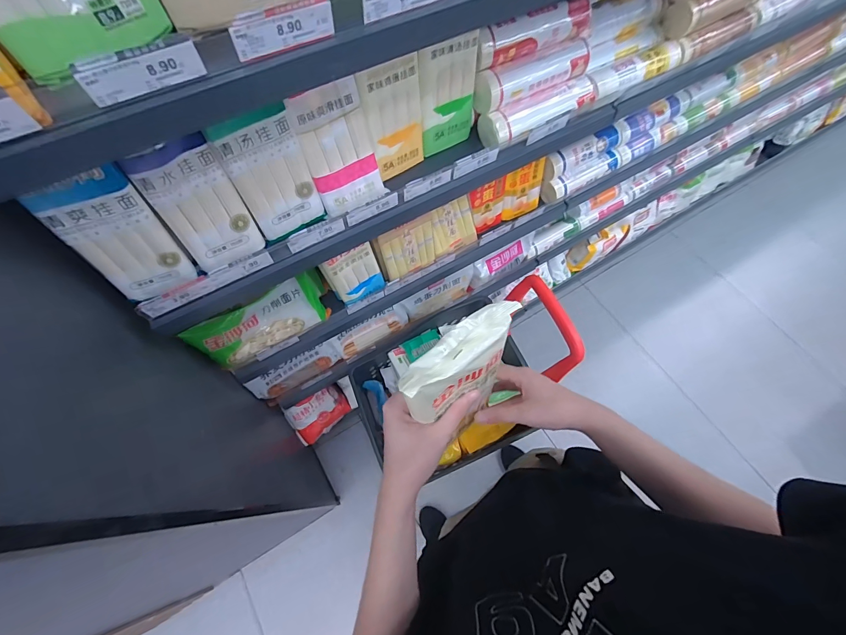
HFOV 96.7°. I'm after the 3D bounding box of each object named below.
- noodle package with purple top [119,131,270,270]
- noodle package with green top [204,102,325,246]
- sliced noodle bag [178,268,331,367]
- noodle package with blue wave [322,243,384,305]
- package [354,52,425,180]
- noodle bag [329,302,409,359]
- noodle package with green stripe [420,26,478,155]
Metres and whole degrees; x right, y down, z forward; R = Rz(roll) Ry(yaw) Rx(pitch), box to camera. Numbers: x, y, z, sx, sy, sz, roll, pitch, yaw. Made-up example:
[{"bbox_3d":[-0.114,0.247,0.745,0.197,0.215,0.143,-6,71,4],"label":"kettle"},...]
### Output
[{"bbox_3d":[-0.322,-0.157,0.554,0.108,0.197,0.040,-35,71,-16],"label":"noodle package with purple top"},{"bbox_3d":[-0.228,-0.211,0.582,0.112,0.196,0.045,-37,71,-17],"label":"noodle package with green top"},{"bbox_3d":[-0.349,0.002,0.848,0.287,0.132,0.093,-31,70,-15],"label":"sliced noodle bag"},{"bbox_3d":[-0.147,-0.095,0.851,0.118,0.175,0.029,-32,70,-15],"label":"noodle package with blue wave"},{"bbox_3d":[-0.047,-0.337,0.650,0.114,0.185,0.034,-36,71,-16],"label":"package"},{"bbox_3d":[-0.162,0.038,1.174,0.238,0.100,0.050,-29,39,-13],"label":"noodle bag"},{"bbox_3d":[0.045,-0.397,0.685,0.114,0.186,0.032,-36,71,-16],"label":"noodle package with green stripe"}]

